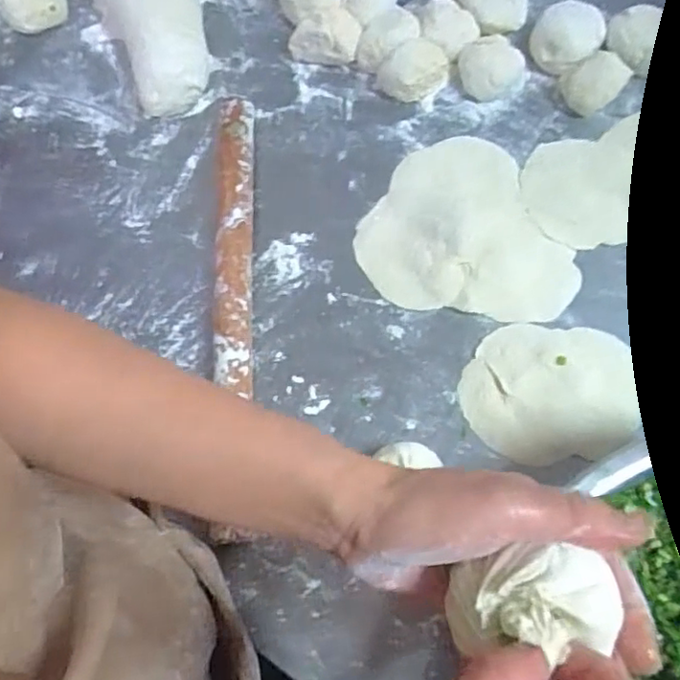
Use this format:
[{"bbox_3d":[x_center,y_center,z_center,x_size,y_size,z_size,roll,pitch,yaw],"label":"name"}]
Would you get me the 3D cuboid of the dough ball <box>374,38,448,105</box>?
[{"bbox_3d":[0.072,-0.266,0.605,0.062,0.032,0.050,25,75,9],"label":"dough ball"}]

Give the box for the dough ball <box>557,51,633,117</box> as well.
[{"bbox_3d":[0.244,-0.249,0.589,0.048,0.034,0.050,-1,73,2],"label":"dough ball"}]

